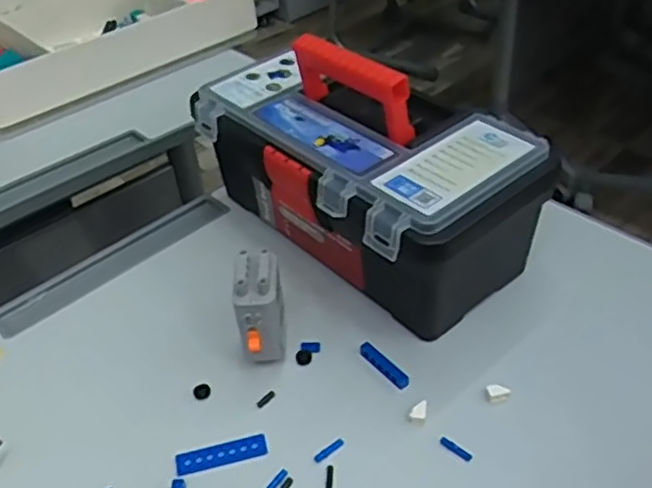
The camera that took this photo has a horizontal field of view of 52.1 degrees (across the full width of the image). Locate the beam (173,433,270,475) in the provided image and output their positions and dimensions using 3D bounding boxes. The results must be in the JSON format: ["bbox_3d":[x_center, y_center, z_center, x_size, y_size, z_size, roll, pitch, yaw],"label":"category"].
[{"bbox_3d":[-0.074,0.148,0.473,0.064,0.004,0.018,-10,41,-9],"label":"beam"}]

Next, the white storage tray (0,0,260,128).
[{"bbox_3d":[-0.367,-0.328,0.998,0.426,0.085,0.318,-30,46,-26],"label":"white storage tray"}]

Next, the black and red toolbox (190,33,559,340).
[{"bbox_3d":[0.027,-0.074,0.585,0.151,0.180,0.286,-30,48,-29],"label":"black and red toolbox"}]

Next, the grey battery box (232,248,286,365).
[{"bbox_3d":[-0.050,0.051,0.510,0.035,0.082,0.046,-8,41,-6],"label":"grey battery box"}]

